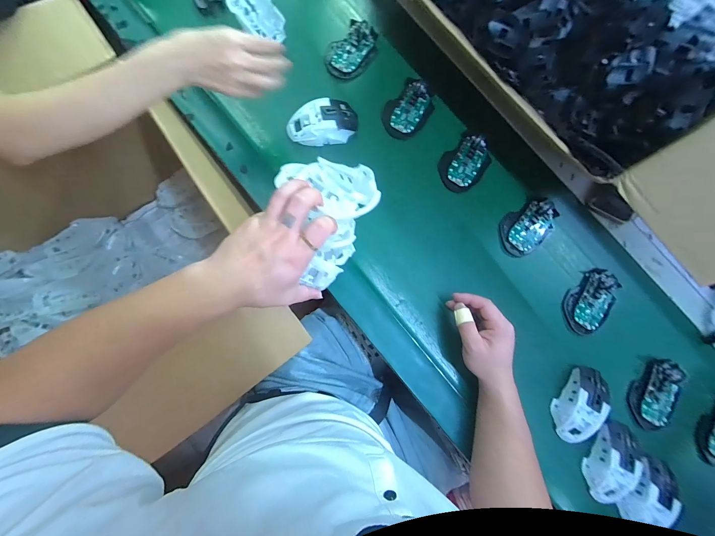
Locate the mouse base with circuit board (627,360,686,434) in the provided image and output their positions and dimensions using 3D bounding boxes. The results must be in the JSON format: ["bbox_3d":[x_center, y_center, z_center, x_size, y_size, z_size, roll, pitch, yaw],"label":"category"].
[{"bbox_3d":[0.478,0.200,0.487,0.068,0.018,0.114,27,79,-1],"label":"mouse base with circuit board"}]

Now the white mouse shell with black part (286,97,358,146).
[{"bbox_3d":[-0.058,-0.241,0.508,0.115,0.040,0.064,-7,81,-7],"label":"white mouse shell with black part"}]

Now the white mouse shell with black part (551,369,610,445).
[{"bbox_3d":[0.345,0.210,0.464,0.060,0.036,0.116,40,81,2],"label":"white mouse shell with black part"}]

